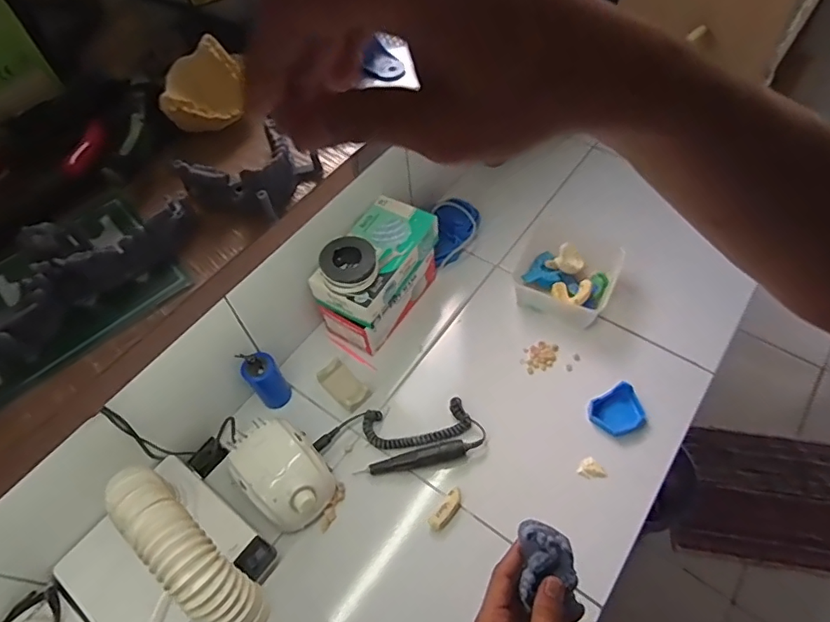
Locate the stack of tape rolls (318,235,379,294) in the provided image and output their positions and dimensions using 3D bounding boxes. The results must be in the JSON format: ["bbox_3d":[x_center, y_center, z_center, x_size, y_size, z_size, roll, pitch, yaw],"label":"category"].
[{"bbox_3d":[-0.101,-0.073,0.815,0.084,0.036,0.092,-6,55,1],"label":"stack of tape rolls"}]

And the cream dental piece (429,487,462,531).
[{"bbox_3d":[0.047,0.283,0.751,0.023,0.014,0.064,32,64,24],"label":"cream dental piece"}]

